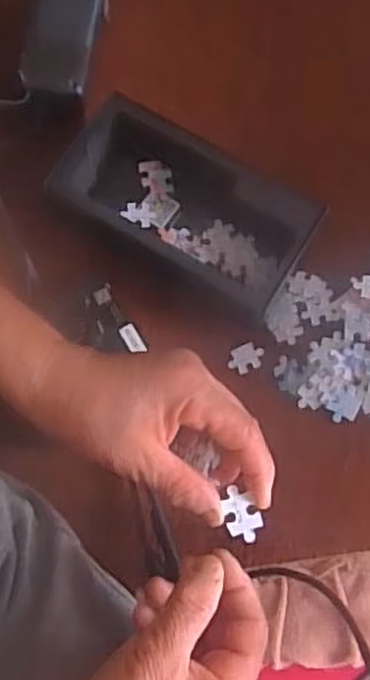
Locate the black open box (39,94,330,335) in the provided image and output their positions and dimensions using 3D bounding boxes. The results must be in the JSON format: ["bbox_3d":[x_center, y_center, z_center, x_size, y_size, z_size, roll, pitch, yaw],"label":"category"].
[{"bbox_3d":[-0.003,-0.099,0.516,0.189,0.053,0.100,32,74,9],"label":"black open box"}]

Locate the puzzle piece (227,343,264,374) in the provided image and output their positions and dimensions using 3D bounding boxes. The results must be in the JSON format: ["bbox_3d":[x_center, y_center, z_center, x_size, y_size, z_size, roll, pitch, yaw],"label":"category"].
[{"bbox_3d":[0.047,0.014,0.531,0.028,0.004,0.020,-21,78,1],"label":"puzzle piece"}]

